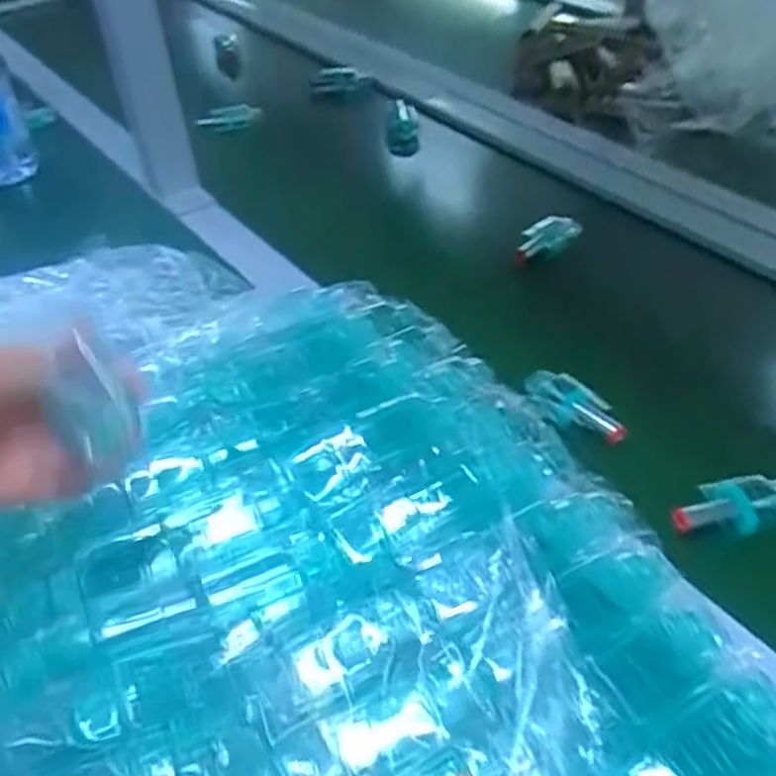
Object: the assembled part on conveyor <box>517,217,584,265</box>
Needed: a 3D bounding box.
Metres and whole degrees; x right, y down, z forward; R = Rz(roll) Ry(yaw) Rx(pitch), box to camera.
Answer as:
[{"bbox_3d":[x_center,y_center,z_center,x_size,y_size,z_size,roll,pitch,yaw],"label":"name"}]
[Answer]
[{"bbox_3d":[0.146,-0.137,0.673,0.069,0.028,0.027,-34,52,-27],"label":"assembled part on conveyor"}]

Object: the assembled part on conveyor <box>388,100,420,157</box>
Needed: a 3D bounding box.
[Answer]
[{"bbox_3d":[0.019,-0.297,0.846,0.034,0.033,0.074,2,64,5],"label":"assembled part on conveyor"}]

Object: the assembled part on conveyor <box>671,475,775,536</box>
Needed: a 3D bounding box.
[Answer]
[{"bbox_3d":[0.207,0.071,0.437,0.079,0.018,0.034,-13,46,-10],"label":"assembled part on conveyor"}]

